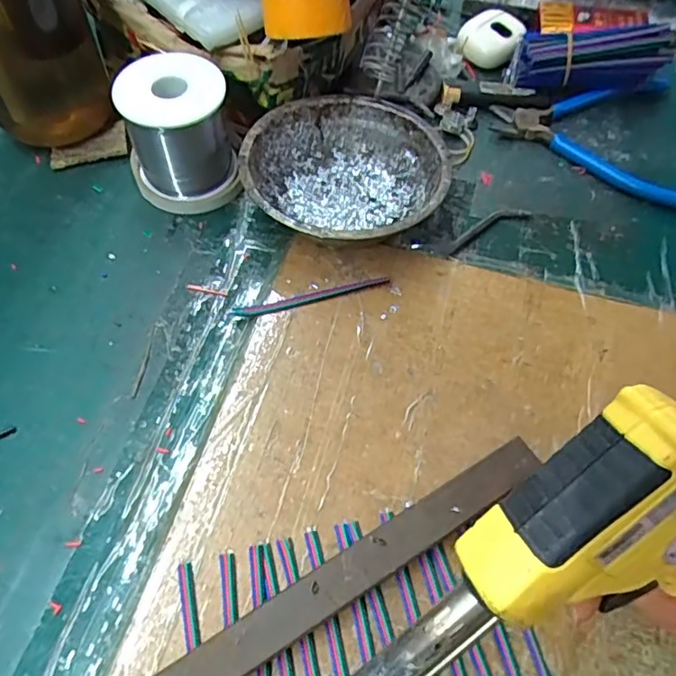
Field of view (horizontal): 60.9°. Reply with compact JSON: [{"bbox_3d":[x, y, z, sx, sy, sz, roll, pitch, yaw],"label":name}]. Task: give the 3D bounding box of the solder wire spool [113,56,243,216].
[{"bbox_3d":[-0.100,-0.130,0.369,0.072,0.068,0.070,-16,61,-11],"label":"solder wire spool"}]

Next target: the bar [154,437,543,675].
[{"bbox_3d":[0.002,0.108,0.257,0.212,0.018,0.020,-27,64,-17],"label":"bar"}]

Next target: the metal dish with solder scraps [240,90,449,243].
[{"bbox_3d":[0.005,-0.101,0.370,0.122,0.041,0.125,1,59,-1],"label":"metal dish with solder scraps"}]

